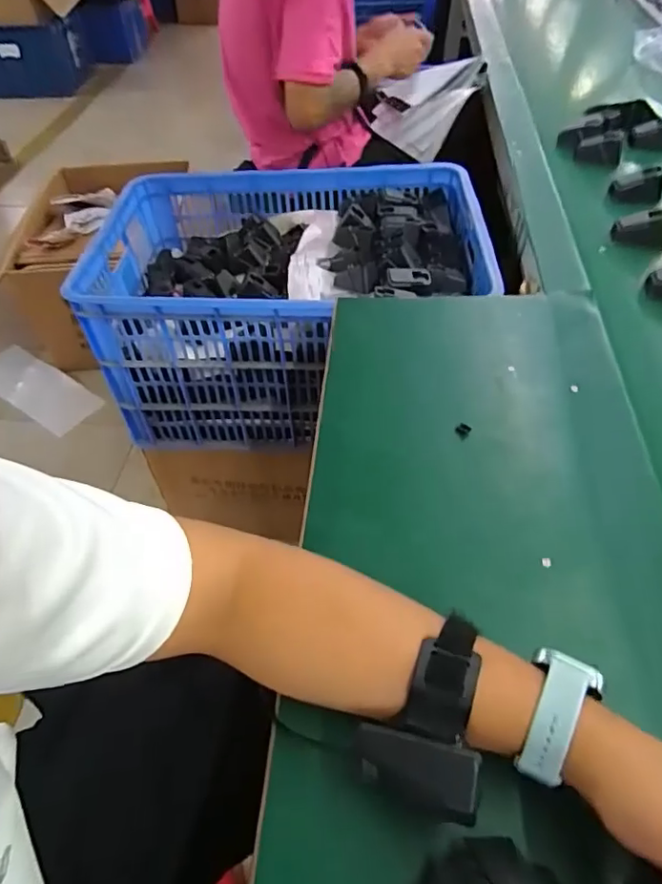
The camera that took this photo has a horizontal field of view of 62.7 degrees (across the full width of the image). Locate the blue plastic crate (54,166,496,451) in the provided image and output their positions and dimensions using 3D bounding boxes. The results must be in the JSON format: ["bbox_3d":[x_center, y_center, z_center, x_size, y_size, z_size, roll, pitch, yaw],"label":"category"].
[{"bbox_3d":[-0.064,-0.237,0.920,0.590,0.287,0.399,1,51,4],"label":"blue plastic crate"}]

